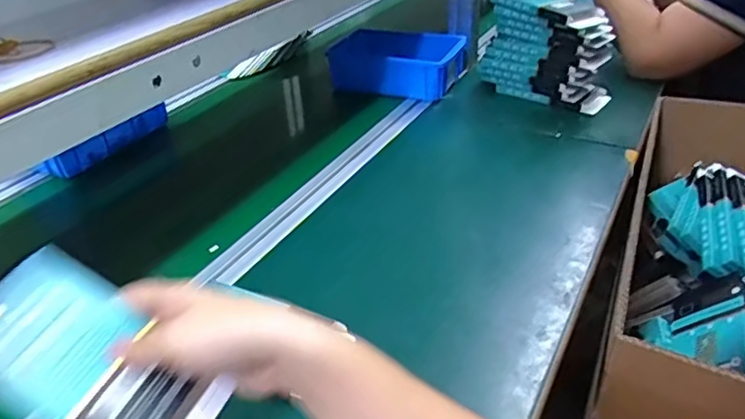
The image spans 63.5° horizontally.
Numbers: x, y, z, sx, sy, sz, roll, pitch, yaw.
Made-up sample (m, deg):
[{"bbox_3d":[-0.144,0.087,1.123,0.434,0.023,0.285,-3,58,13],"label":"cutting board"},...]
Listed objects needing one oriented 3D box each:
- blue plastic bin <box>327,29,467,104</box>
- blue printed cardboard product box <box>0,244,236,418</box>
[{"bbox_3d":[0.043,-0.239,0.959,0.182,0.074,0.153,12,36,21],"label":"blue plastic bin"},{"bbox_3d":[-0.165,0.093,0.360,0.153,0.012,0.090,35,53,-2],"label":"blue printed cardboard product box"}]

